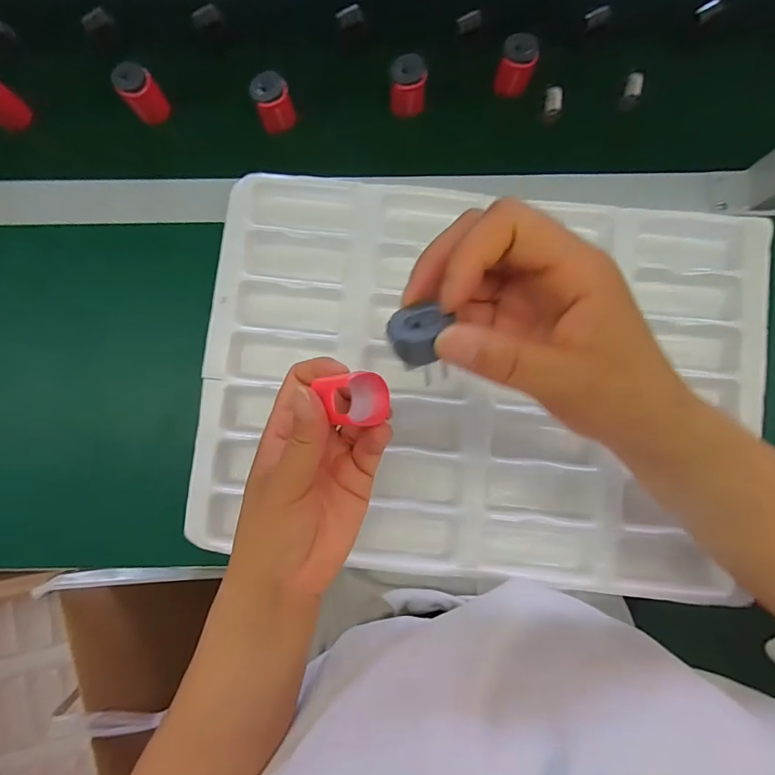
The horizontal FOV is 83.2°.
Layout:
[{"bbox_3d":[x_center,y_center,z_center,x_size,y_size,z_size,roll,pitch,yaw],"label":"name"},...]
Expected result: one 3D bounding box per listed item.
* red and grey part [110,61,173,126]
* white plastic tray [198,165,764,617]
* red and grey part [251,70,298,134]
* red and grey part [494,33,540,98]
[{"bbox_3d":[-0.221,-0.264,0.394,0.031,0.041,0.030,0,86,-1],"label":"red and grey part"},{"bbox_3d":[0.077,-0.004,0.365,0.447,0.050,0.319,6,86,-1],"label":"white plastic tray"},{"bbox_3d":[-0.101,-0.253,0.388,0.031,0.030,0.034,0,86,-1],"label":"red and grey part"},{"bbox_3d":[0.116,-0.288,0.392,0.031,0.041,0.025,20,86,0],"label":"red and grey part"}]

